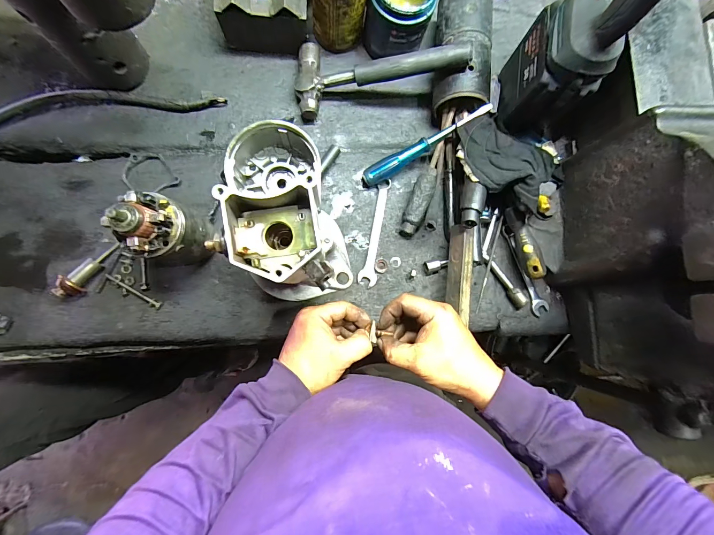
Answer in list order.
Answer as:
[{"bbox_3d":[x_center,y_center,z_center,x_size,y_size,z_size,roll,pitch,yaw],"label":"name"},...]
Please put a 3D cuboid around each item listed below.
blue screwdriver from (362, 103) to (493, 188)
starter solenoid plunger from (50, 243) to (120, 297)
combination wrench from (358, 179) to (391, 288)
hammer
[{"bbox_3d":[0.098,-0.178,0.470,0.204,0.024,0.027,-29,90,8],"label":"blue screwdriver"},{"bbox_3d":[-0.373,0.004,0.444,0.026,0.021,0.094,38,70,-2],"label":"starter solenoid plunger"},{"bbox_3d":[0.029,-0.054,0.488,0.026,0.007,0.162,11,84,-4],"label":"combination wrench"},{"bbox_3d":[0.032,-0.277,0.448,0.239,0.033,0.103,-1,87,14],"label":"hammer"}]

